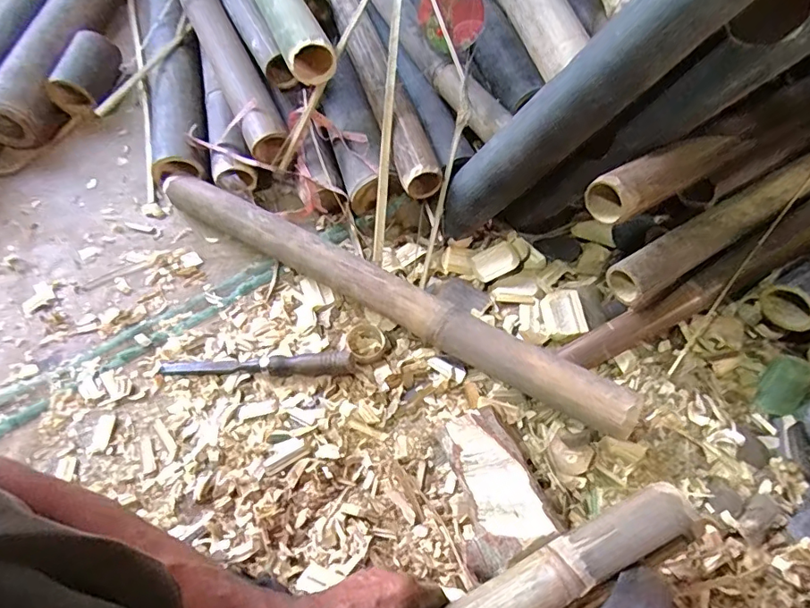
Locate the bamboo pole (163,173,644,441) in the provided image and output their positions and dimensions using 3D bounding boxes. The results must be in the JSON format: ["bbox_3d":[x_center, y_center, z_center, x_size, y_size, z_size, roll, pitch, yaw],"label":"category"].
[{"bbox_3d":[-0.040,-0.024,0.621,0.649,0.063,0.058,28,67,16],"label":"bamboo pole"}]

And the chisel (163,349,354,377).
[{"bbox_3d":[-0.175,0.069,0.592,0.231,0.034,0.022,1,62,3],"label":"chisel"}]

